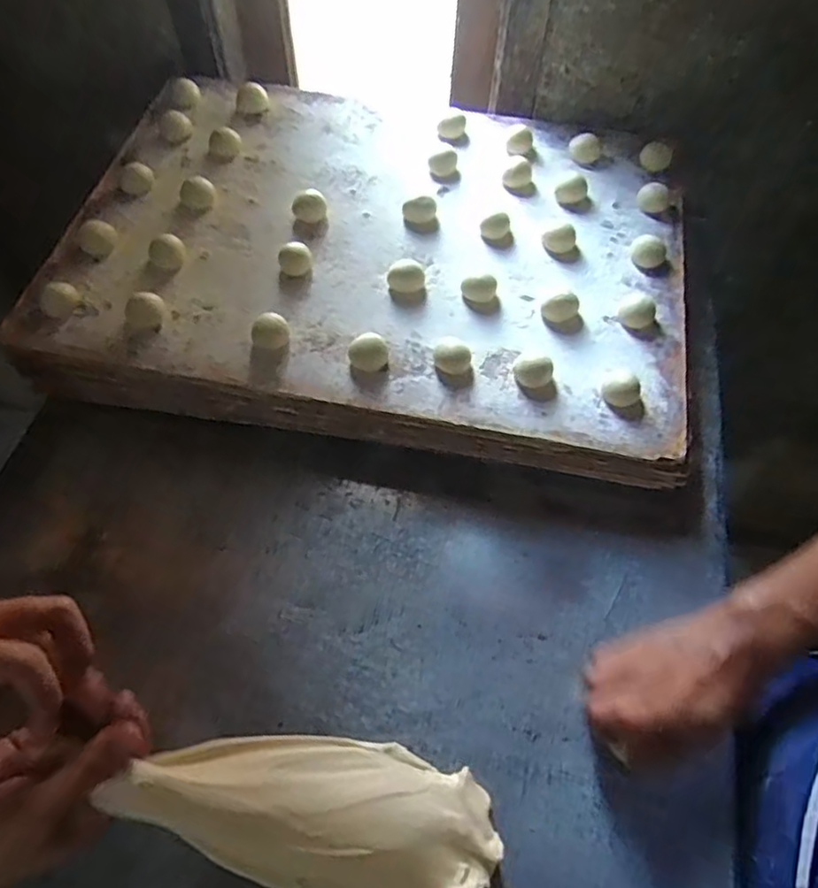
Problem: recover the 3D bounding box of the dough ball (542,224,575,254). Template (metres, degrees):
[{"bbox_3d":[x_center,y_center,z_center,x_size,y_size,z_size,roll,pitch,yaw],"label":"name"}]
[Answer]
[{"bbox_3d":[0.147,-0.202,0.607,0.030,0.015,0.033,0,60,0],"label":"dough ball"}]

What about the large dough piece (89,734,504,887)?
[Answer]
[{"bbox_3d":[-0.056,0.233,0.391,0.217,0.064,0.088,4,60,3],"label":"large dough piece"}]

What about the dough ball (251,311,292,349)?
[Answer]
[{"bbox_3d":[-0.119,-0.097,0.542,0.032,0.024,0.026,-16,61,-9],"label":"dough ball"}]

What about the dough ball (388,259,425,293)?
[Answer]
[{"bbox_3d":[-0.003,-0.156,0.582,0.033,0.020,0.030,0,60,0],"label":"dough ball"}]

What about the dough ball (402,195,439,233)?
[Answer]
[{"bbox_3d":[0.012,-0.231,0.623,0.034,0.021,0.028,-3,60,-2],"label":"dough ball"}]

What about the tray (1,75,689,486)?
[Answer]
[{"bbox_3d":[-0.022,-0.203,0.639,0.605,0.064,0.438,9,60,5],"label":"tray"}]

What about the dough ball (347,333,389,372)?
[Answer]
[{"bbox_3d":[-0.034,-0.078,0.532,0.033,0.018,0.031,0,60,0],"label":"dough ball"}]

